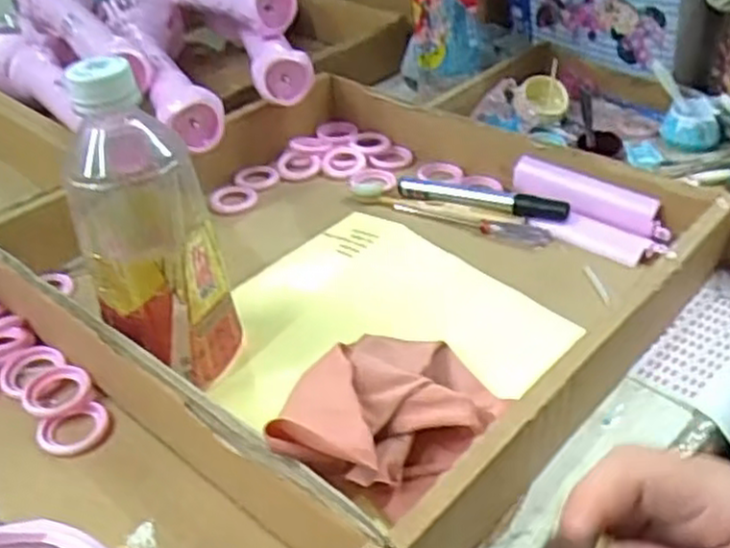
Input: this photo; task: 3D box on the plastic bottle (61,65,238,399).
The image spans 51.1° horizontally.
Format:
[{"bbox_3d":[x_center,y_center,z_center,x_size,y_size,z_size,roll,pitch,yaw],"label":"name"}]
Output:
[{"bbox_3d":[-0.114,-0.021,0.406,0.071,0.181,0.068,-15,39,-16],"label":"plastic bottle"}]

